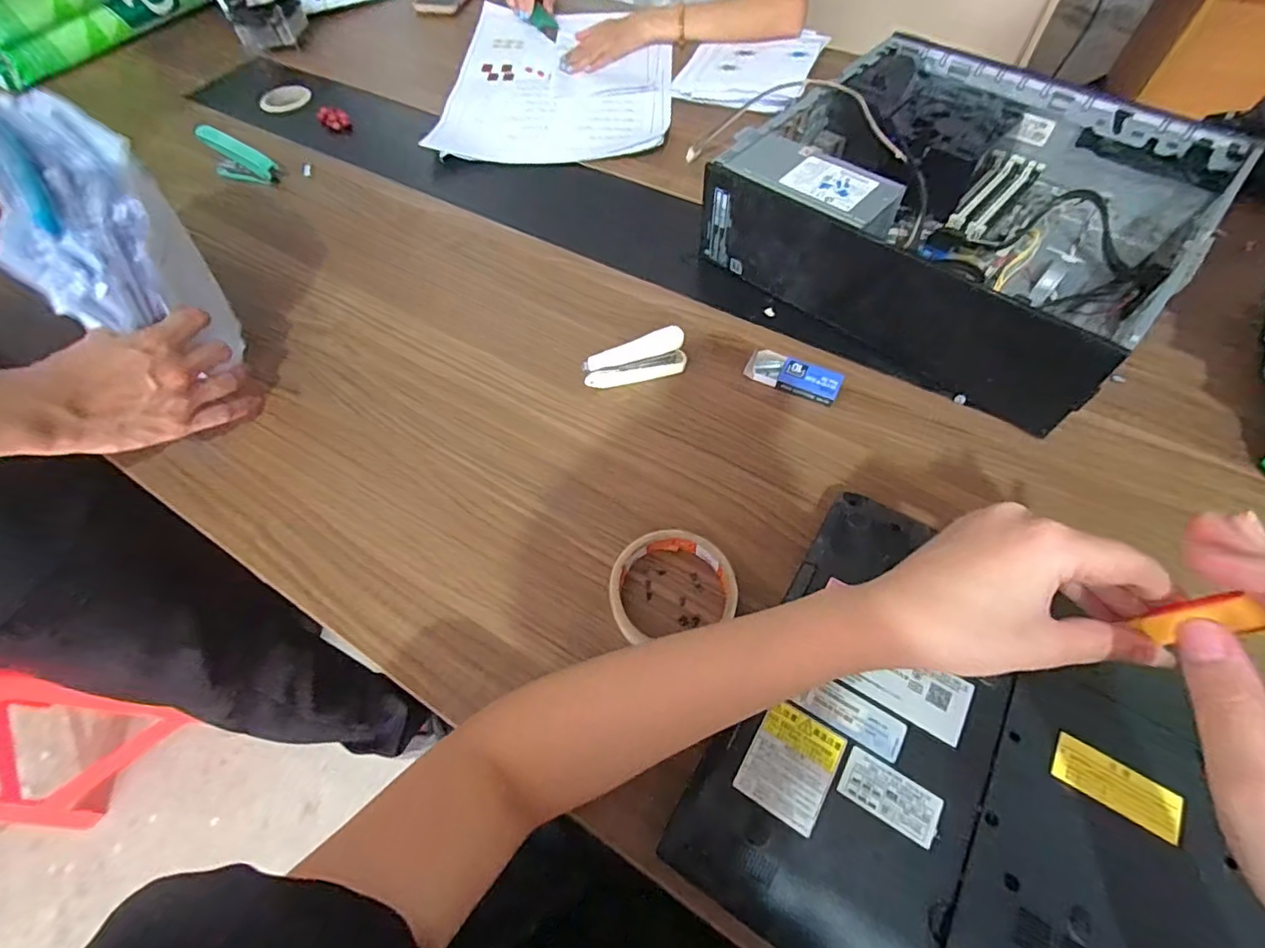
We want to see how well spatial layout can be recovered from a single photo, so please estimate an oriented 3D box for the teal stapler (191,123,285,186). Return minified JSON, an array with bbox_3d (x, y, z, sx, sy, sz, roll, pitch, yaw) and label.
[{"bbox_3d":[-0.471,-0.383,0.646,0.069,0.053,0.030,9,61,7],"label":"teal stapler"}]

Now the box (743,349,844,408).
[{"bbox_3d":[0.143,-0.088,0.480,0.081,0.011,0.035,23,64,14],"label":"box"}]

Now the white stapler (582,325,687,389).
[{"bbox_3d":[0.002,-0.101,0.477,0.089,0.040,0.025,-11,61,-4],"label":"white stapler"}]

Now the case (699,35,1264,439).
[{"bbox_3d":[0.319,-0.269,0.531,0.359,0.096,0.356,38,68,20],"label":"case"}]

